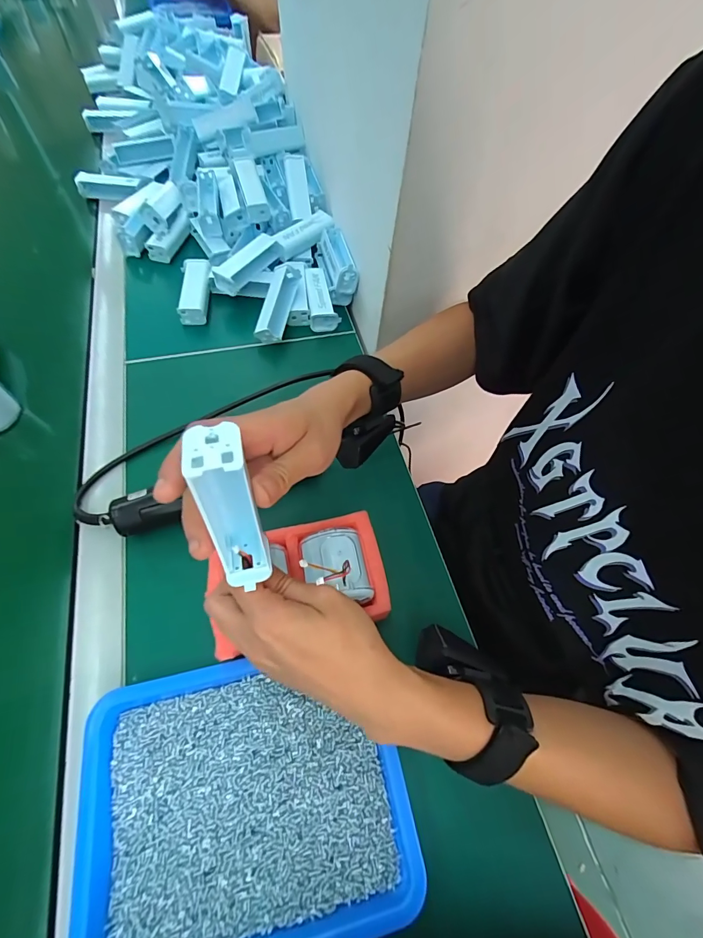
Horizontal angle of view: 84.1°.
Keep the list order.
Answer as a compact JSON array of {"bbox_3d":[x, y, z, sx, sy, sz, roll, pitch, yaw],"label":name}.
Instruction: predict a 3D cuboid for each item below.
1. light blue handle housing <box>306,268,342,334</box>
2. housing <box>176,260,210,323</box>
[{"bbox_3d":[-0.042,-0.235,0.537,0.037,0.028,0.100,-7,62,-8],"label":"light blue handle housing"},{"bbox_3d":[-0.210,-0.240,0.525,0.036,0.030,0.101,-4,61,-7],"label":"housing"}]

